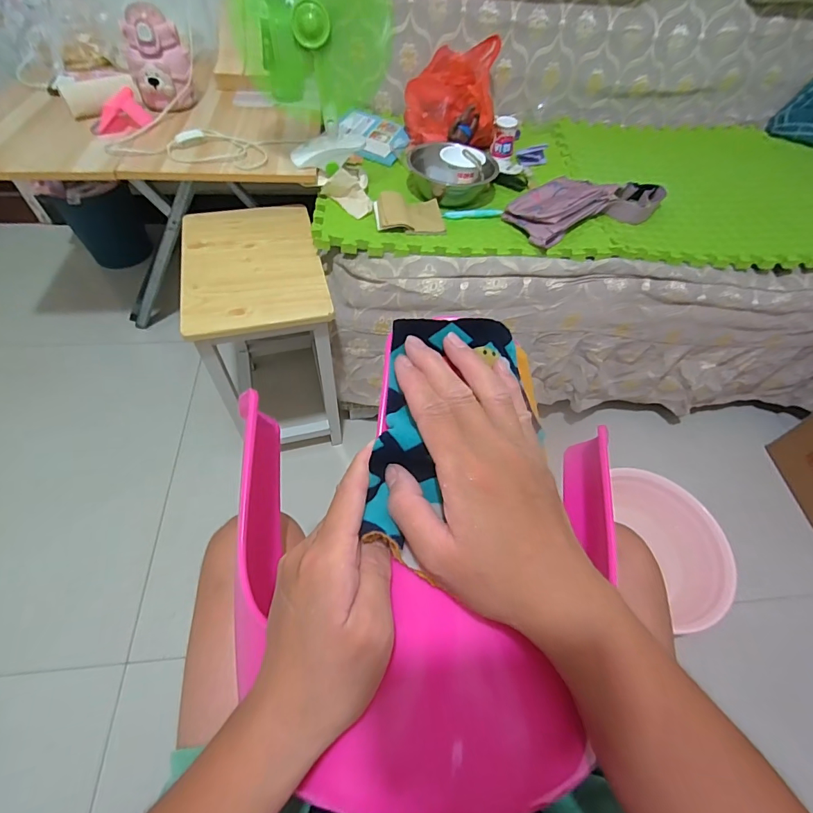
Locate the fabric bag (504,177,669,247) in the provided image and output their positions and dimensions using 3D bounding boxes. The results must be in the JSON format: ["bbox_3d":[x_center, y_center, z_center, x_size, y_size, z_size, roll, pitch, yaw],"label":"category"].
[{"bbox_3d":[0.378,-0.435,0.892,0.388,0.056,0.172,-23,59,-19],"label":"fabric bag"}]

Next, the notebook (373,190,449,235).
[{"bbox_3d":[0.007,-0.379,0.815,0.132,0.028,0.105,-5,55,-7],"label":"notebook"}]

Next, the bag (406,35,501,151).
[{"bbox_3d":[0.105,-0.750,1.010,0.214,0.153,0.251,5,54,-1],"label":"bag"}]

